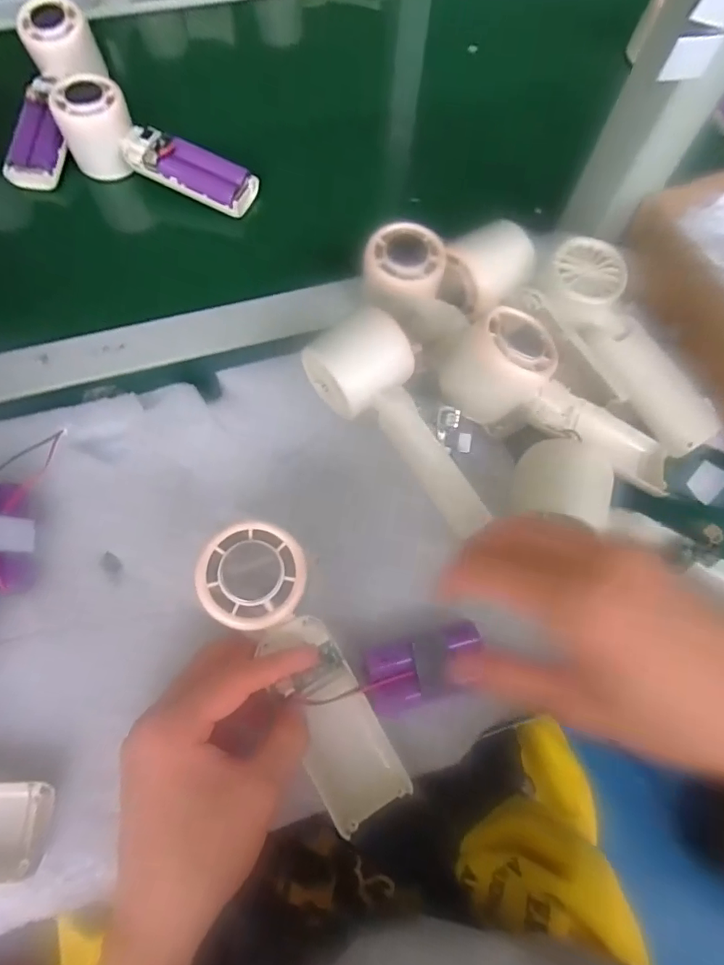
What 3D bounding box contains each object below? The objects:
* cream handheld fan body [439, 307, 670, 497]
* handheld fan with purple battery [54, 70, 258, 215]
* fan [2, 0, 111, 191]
[{"bbox_3d":[0.132,-0.048,0.333,0.165,0.059,0.062,25,69,-15],"label":"cream handheld fan body"},{"bbox_3d":[-0.167,-0.274,0.416,0.155,0.056,0.045,20,71,7],"label":"handheld fan with purple battery"},{"bbox_3d":[-0.268,-0.329,0.439,0.049,0.043,0.163,6,82,1],"label":"fan"}]

